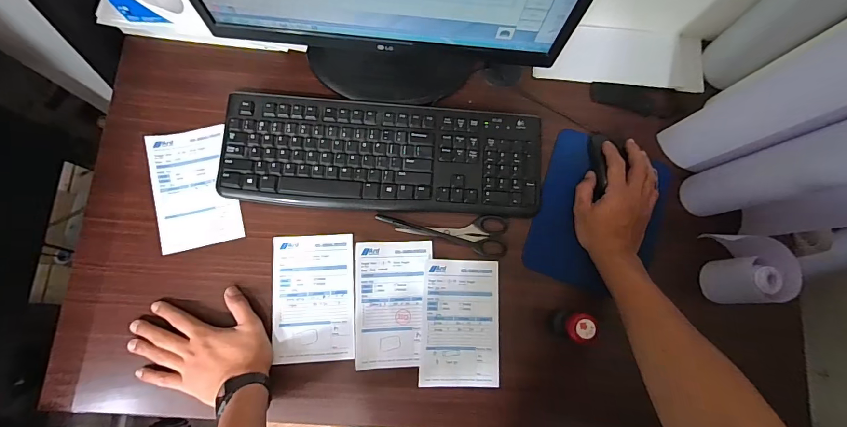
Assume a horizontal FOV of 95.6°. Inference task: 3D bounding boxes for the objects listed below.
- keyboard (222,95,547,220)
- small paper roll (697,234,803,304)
[{"bbox_3d":[-0.053,-0.082,0.535,0.433,0.017,0.152,3,83,-4],"label":"keyboard"},{"bbox_3d":[0.425,0.072,0.508,0.056,0.087,0.094,-3,80,-4],"label":"small paper roll"}]

